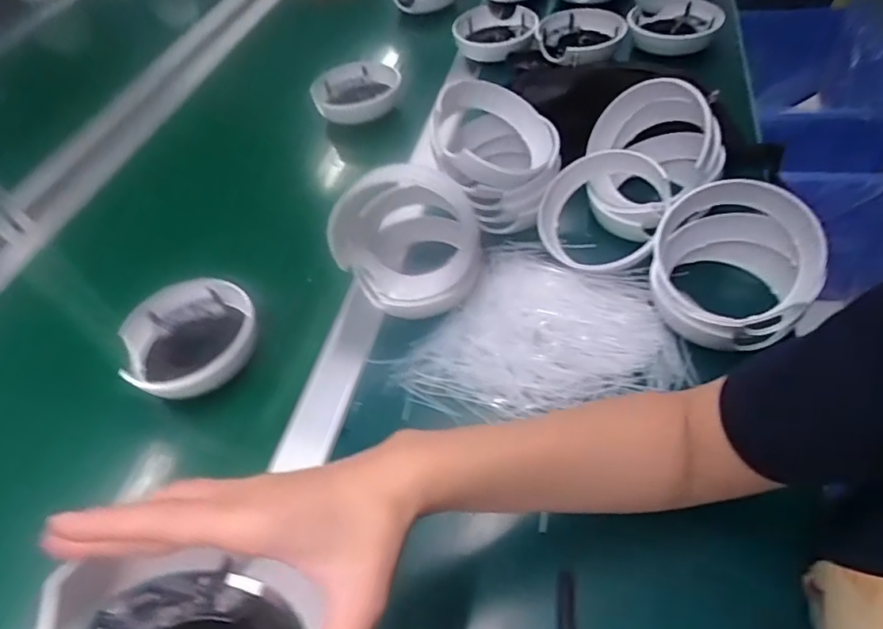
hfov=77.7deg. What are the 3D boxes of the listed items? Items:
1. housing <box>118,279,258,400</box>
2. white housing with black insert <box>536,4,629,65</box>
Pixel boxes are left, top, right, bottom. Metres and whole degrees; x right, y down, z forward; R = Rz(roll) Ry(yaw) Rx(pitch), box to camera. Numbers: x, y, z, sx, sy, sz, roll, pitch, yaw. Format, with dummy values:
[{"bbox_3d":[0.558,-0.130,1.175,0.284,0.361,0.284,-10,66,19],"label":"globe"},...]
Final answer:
[{"bbox_3d":[-0.236,0.025,0.510,0.101,0.051,0.116,15,54,21],"label":"housing"},{"bbox_3d":[0.199,-0.386,0.760,0.124,0.035,0.116,-5,50,6],"label":"white housing with black insert"}]

